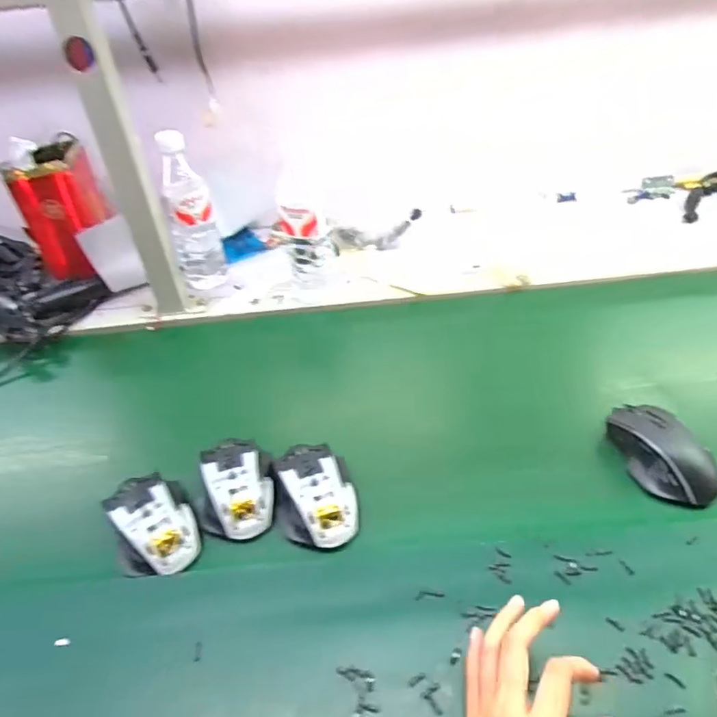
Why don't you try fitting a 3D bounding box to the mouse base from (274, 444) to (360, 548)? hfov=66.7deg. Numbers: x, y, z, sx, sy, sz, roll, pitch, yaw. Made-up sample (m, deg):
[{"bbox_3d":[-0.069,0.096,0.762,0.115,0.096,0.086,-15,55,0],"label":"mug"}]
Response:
[{"bbox_3d":[-0.042,0.125,0.515,0.071,0.034,0.101,-11,39,-8],"label":"mouse base"}]

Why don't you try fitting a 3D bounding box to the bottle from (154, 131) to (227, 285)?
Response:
[{"bbox_3d":[-0.244,-0.204,0.793,0.067,0.228,0.058,-15,40,-12],"label":"bottle"}]

